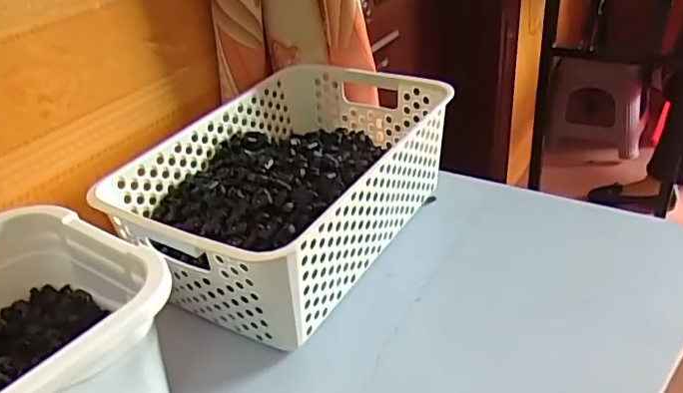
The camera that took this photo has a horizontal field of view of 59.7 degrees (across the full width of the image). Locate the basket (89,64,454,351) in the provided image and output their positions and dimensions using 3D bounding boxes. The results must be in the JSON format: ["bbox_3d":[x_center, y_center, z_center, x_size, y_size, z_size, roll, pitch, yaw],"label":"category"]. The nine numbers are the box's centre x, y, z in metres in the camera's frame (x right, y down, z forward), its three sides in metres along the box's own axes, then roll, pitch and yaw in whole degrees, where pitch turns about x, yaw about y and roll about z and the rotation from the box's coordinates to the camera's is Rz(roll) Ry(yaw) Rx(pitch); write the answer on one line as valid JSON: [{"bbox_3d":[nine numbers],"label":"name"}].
[{"bbox_3d":[-0.048,-0.008,0.566,0.203,0.111,0.306,16,38,30],"label":"basket"}]

